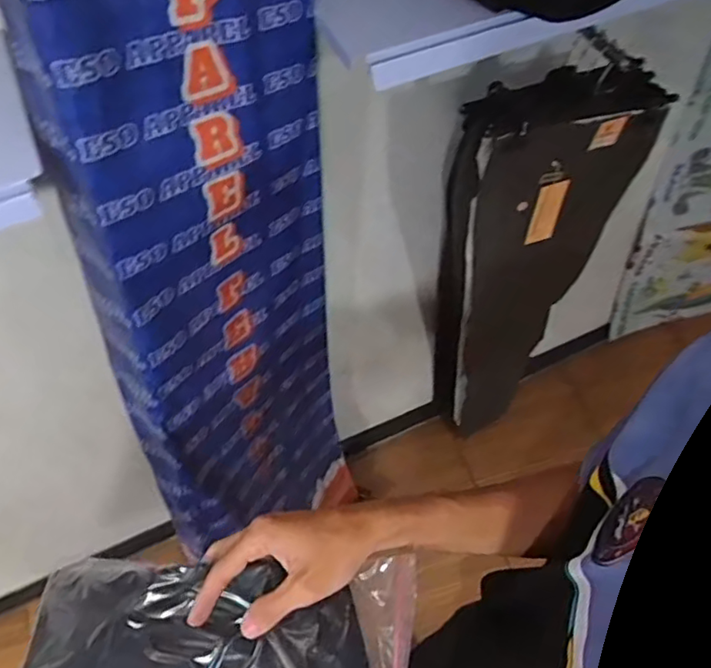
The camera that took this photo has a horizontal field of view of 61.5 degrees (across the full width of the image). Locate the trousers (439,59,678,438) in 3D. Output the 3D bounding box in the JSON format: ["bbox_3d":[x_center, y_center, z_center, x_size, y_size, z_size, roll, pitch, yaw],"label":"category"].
[{"bbox_3d":[0.349,-0.080,1.324,0.380,1.093,0.140,-19,59,-11],"label":"trousers"}]

